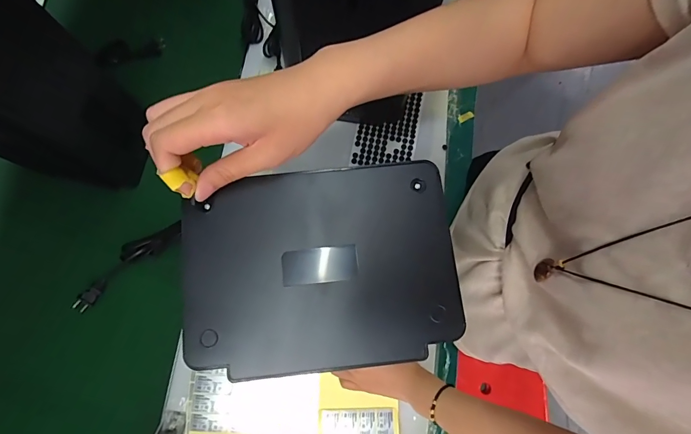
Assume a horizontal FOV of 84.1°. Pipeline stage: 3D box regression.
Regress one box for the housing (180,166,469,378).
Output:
[{"bbox_3d":[-0.018,0.033,0.271,0.187,0.007,0.138,-5,76,-3],"label":"housing"}]

